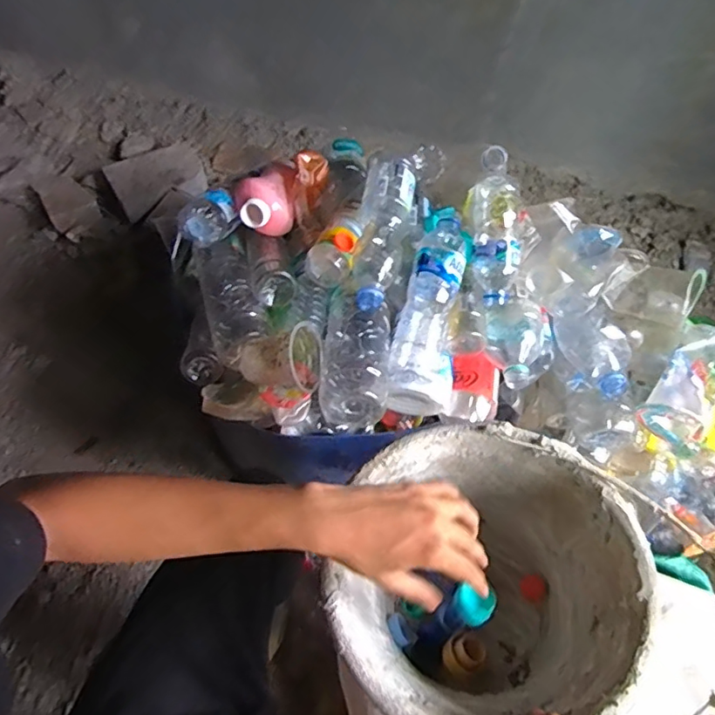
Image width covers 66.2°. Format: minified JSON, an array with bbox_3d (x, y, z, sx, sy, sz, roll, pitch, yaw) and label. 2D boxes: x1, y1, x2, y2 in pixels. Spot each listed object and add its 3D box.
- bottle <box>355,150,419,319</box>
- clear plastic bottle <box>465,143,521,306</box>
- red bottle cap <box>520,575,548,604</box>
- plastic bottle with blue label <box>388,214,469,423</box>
[{"bbox_3d":[0.035,-0.165,0.735,0.072,0.060,0.218,9,79,2],"label":"bottle"},{"bbox_3d":[0.181,-0.182,0.723,0.074,0.059,0.216,1,78,-2],"label":"clear plastic bottle"},{"bbox_3d":[0.204,0.267,0.633,0.028,0.015,0.029,1,57,-2],"label":"red bottle cap"},{"bbox_3d":[0.095,-0.050,0.704,0.087,0.076,0.266,10,97,3],"label":"plastic bottle with blue label"}]

